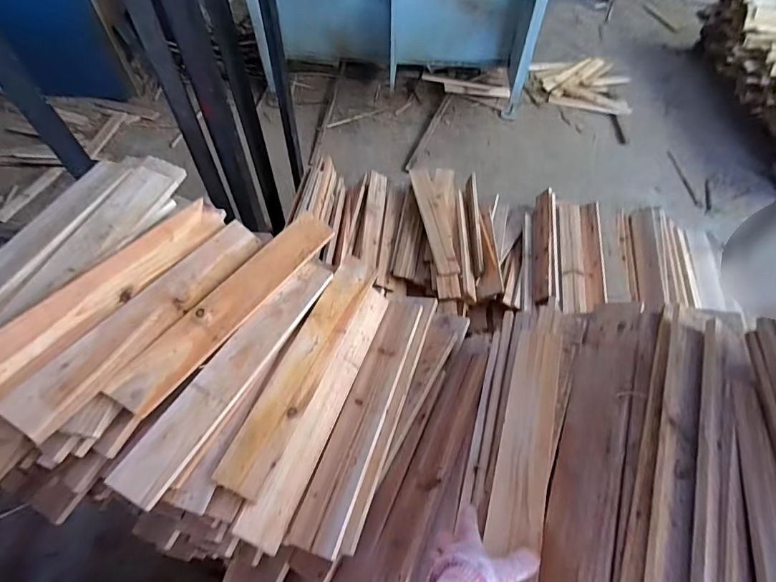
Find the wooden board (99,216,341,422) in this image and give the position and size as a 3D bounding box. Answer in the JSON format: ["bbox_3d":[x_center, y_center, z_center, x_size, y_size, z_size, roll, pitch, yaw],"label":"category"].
[{"bbox_3d":[-0.290,0.016,0.780,0.087,0.025,0.488,38,60,3],"label":"wooden board"}]

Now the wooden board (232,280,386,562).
[{"bbox_3d":[-0.114,0.194,0.770,0.012,0.080,0.509,-13,41,41],"label":"wooden board"}]

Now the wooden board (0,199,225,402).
[{"bbox_3d":[-0.482,-0.010,0.707,0.020,0.076,0.485,-8,35,42],"label":"wooden board"}]

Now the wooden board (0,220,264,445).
[{"bbox_3d":[-0.419,0.037,0.747,0.080,0.022,0.495,37,55,-2],"label":"wooden board"}]

